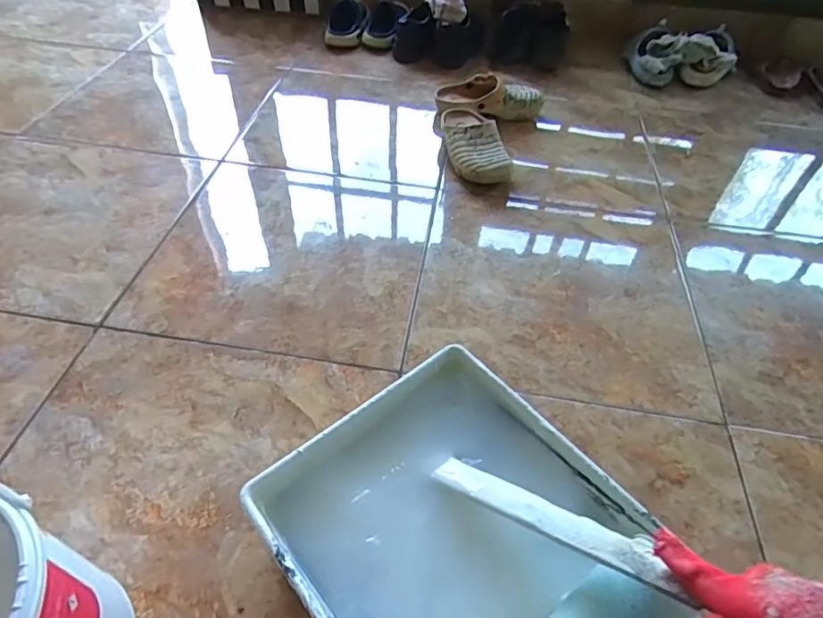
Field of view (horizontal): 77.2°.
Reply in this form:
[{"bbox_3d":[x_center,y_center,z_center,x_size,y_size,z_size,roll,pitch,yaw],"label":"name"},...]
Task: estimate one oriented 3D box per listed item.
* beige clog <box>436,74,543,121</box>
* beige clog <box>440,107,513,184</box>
[{"bbox_3d":[0.162,-0.432,1.067,0.220,0.073,0.117,8,49,3],"label":"beige clog"},{"bbox_3d":[0.112,-0.309,0.962,0.098,0.066,0.221,-7,49,-9],"label":"beige clog"}]

